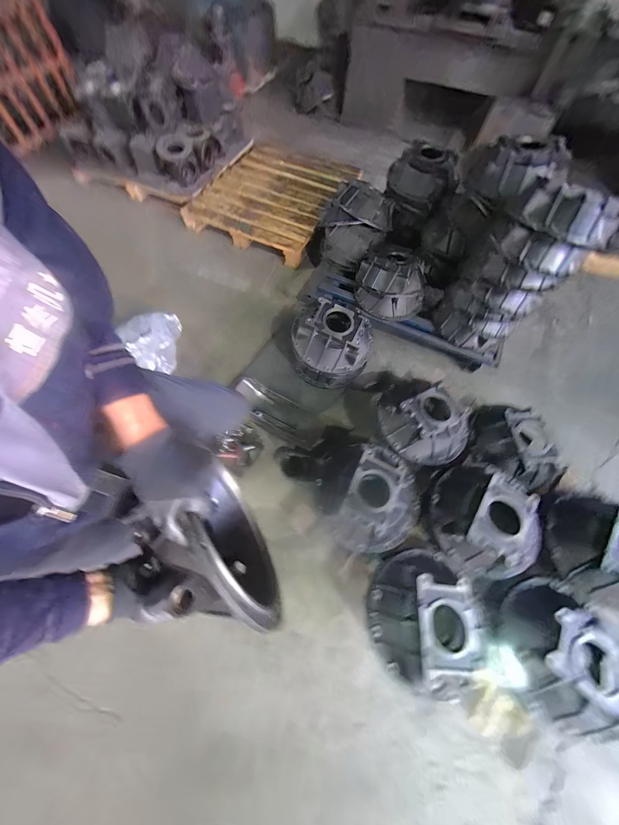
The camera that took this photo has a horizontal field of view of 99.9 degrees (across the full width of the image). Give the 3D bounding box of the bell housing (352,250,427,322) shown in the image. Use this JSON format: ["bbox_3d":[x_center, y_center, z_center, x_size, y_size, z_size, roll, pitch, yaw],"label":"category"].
[{"bbox_3d":[0.456,-0.725,1.479,0.404,0.224,0.327,25,68,9],"label":"bell housing"}]

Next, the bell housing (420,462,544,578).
[{"bbox_3d":[0.622,0.383,0.948,0.364,0.193,0.362,1,67,-1],"label":"bell housing"}]

